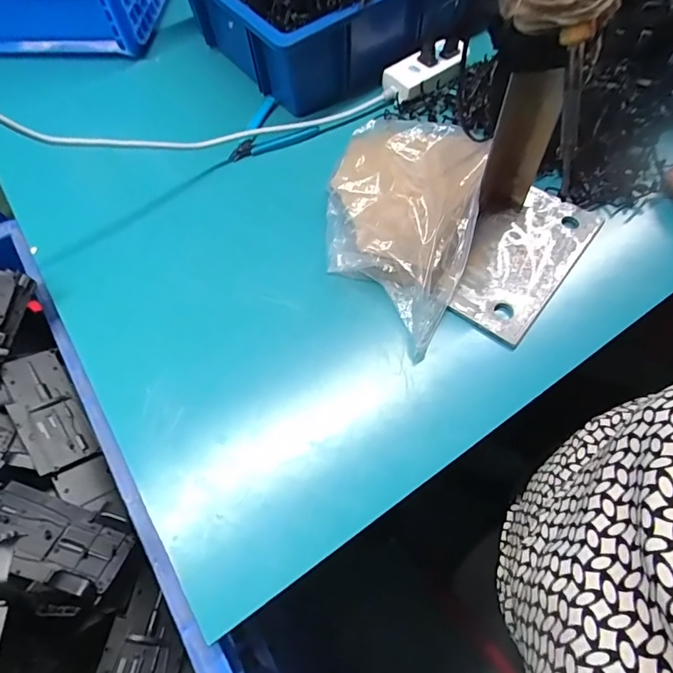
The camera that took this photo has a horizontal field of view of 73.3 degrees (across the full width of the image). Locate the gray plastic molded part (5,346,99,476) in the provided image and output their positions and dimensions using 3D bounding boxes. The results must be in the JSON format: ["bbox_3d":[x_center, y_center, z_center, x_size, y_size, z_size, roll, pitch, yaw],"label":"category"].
[{"bbox_3d":[-0.297,0.074,0.464,0.055,0.010,0.129,-21,71,-37],"label":"gray plastic molded part"}]

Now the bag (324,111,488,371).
[{"bbox_3d":[0.068,-0.133,0.488,0.159,0.057,0.295,11,64,9],"label":"bag"}]

